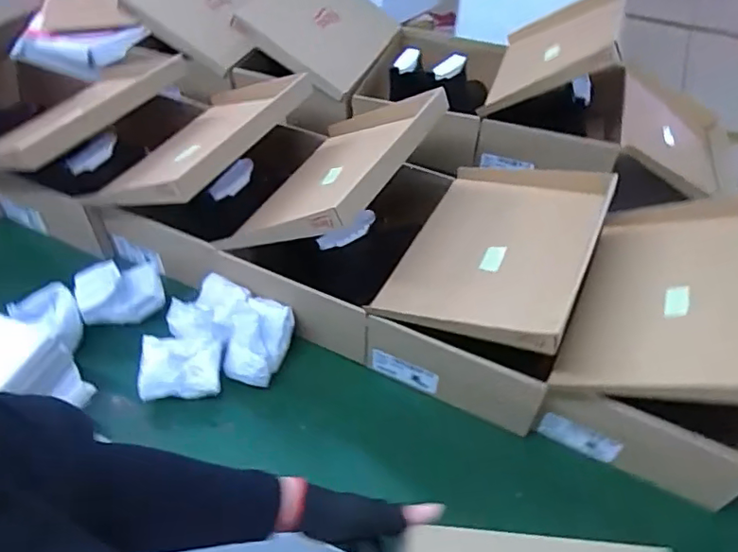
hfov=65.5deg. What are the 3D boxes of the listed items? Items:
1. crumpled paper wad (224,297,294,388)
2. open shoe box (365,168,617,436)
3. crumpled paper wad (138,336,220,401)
[{"bbox_3d":[-0.161,0.106,0.841,0.078,0.083,0.113,14,48,10],"label":"crumpled paper wad"},{"bbox_3d":[0.181,-0.008,0.856,0.238,0.218,0.357,20,50,16],"label":"open shoe box"},{"bbox_3d":[-0.263,0.130,0.801,0.105,0.026,0.087,0,91,-17],"label":"crumpled paper wad"}]

